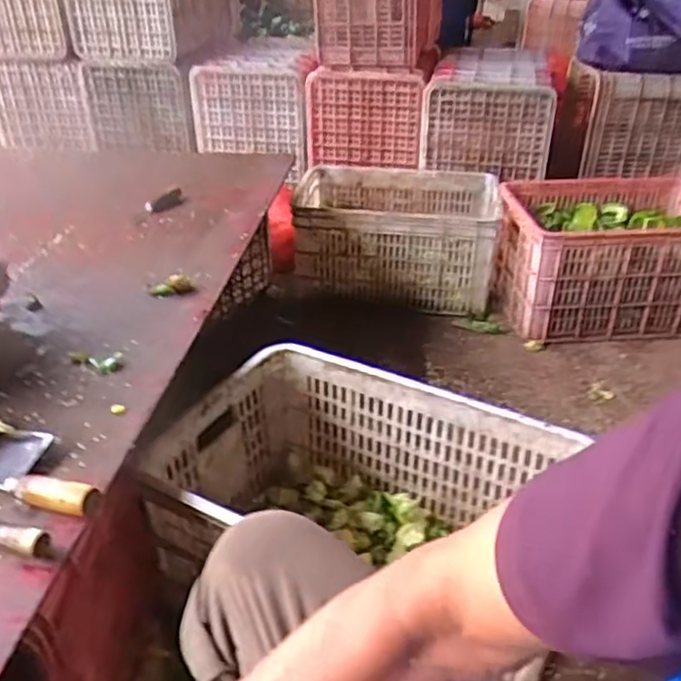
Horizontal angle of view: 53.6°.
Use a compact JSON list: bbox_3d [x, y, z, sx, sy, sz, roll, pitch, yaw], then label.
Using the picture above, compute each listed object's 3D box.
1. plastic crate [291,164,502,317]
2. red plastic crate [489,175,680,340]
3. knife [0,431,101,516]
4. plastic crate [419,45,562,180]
[{"bbox_3d":[0.137,-0.274,1.757,0.504,0.254,0.322,5,31,6],"label":"plastic crate"},{"bbox_3d":[0.661,-0.202,1.635,0.561,0.276,0.326,-3,31,-7],"label":"red plastic crate"},{"bbox_3d":[-0.356,0.127,0.735,0.242,0.035,0.090,11,32,15],"label":"knife"},{"bbox_3d":[0.415,-0.628,1.837,0.325,0.249,0.391,9,31,13],"label":"plastic crate"}]

